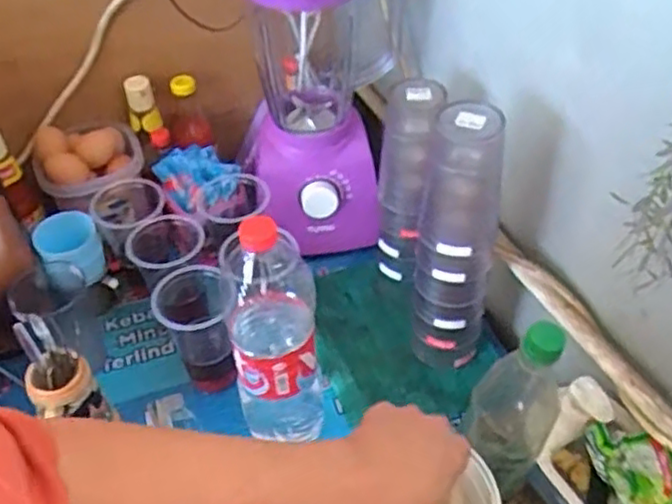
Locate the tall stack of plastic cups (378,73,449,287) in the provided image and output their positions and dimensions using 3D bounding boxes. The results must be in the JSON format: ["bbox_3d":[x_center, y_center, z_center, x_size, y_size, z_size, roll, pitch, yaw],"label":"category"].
[{"bbox_3d":[0.088,-0.075,0.836,0.065,0.267,0.061,26,51,24],"label":"tall stack of plastic cups"}]

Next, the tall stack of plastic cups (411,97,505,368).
[{"bbox_3d":[0.125,0.001,0.748,0.060,0.333,0.080,-23,49,-21],"label":"tall stack of plastic cups"}]

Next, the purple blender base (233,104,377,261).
[{"bbox_3d":[-0.053,-0.123,0.971,0.166,0.194,0.217,-14,47,-13],"label":"purple blender base"}]

